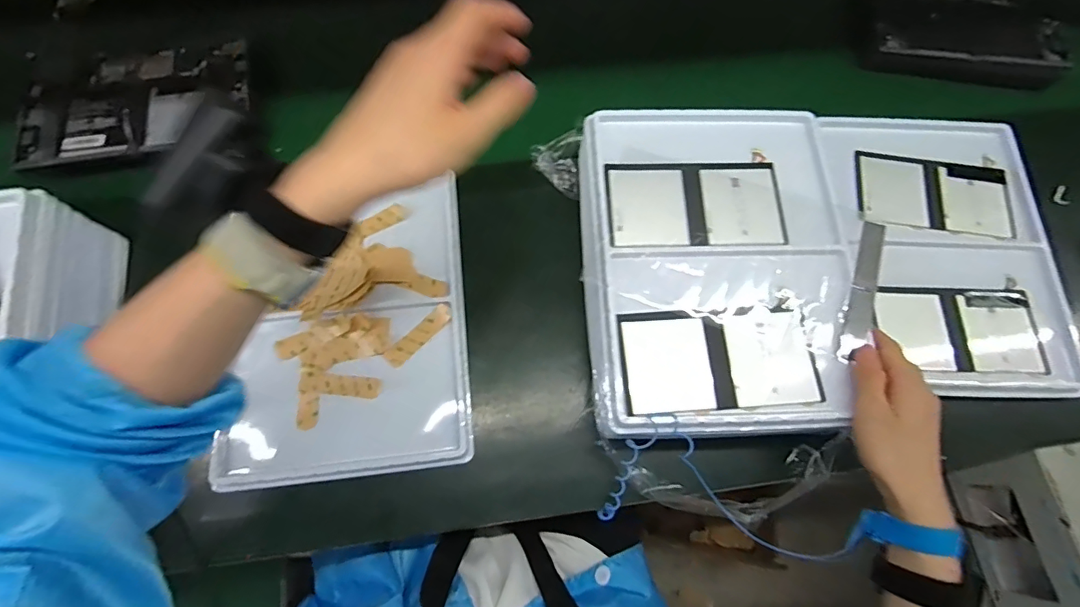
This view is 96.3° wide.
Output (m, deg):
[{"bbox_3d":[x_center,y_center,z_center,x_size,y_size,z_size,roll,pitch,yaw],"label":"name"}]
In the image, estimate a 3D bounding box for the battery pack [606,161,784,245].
[{"bbox_3d":[0.155,-0.100,0.483,0.172,0.009,0.091,-1,68,-3],"label":"battery pack"}]

